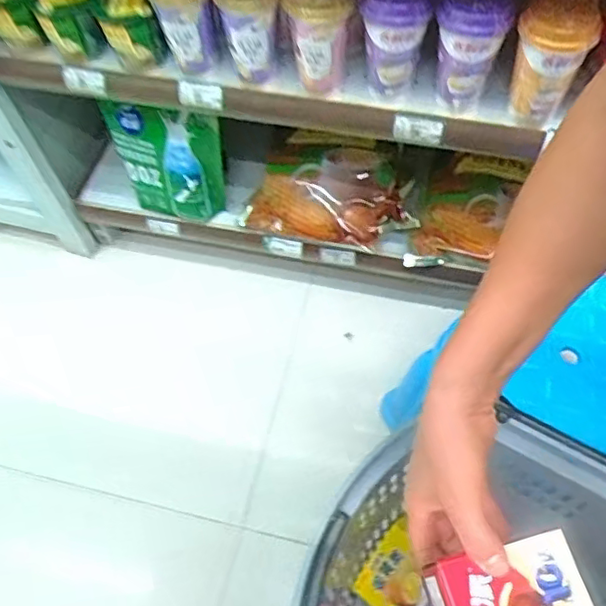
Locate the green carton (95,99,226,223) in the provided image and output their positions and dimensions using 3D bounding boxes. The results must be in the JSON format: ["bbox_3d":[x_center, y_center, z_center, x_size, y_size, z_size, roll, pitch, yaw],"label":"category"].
[{"bbox_3d":[-0.233,-0.249,1.012,0.193,0.265,0.073,16,62,13],"label":"green carton"}]

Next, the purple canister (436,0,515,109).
[{"bbox_3d":[0.199,-0.305,0.713,0.080,0.142,0.059,16,62,13],"label":"purple canister"}]

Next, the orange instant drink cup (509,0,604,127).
[{"bbox_3d":[0.284,-0.282,0.701,0.079,0.134,0.079,-2,60,3],"label":"orange instant drink cup"}]

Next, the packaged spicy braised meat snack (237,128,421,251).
[{"bbox_3d":[0.040,-0.198,1.061,0.291,0.099,0.149,10,61,10],"label":"packaged spicy braised meat snack"}]

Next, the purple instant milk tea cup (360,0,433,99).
[{"bbox_3d":[0.109,-0.325,0.739,0.081,0.162,0.095,2,60,5],"label":"purple instant milk tea cup"}]

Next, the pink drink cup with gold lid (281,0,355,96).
[{"bbox_3d":[0.020,-0.315,0.728,0.074,0.140,0.072,-2,60,3],"label":"pink drink cup with gold lid"}]

